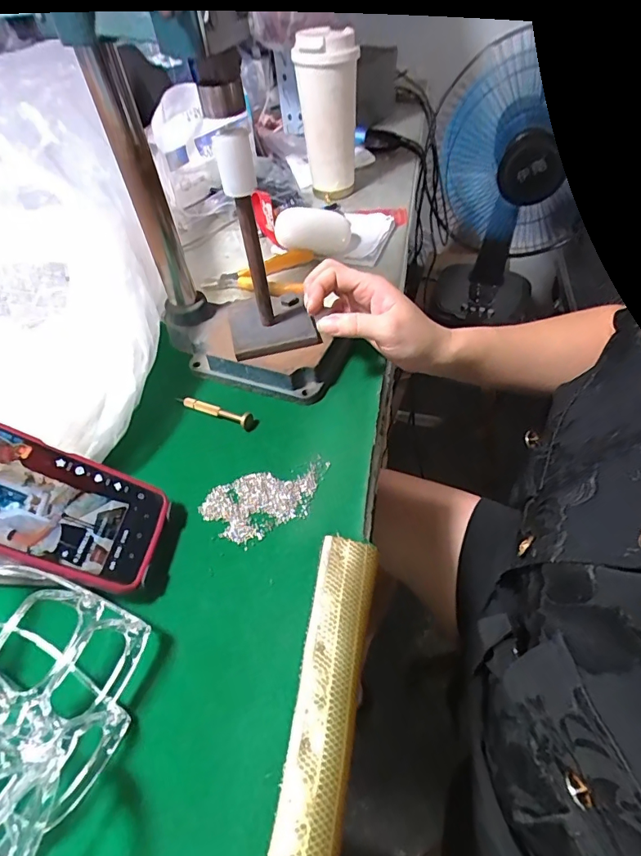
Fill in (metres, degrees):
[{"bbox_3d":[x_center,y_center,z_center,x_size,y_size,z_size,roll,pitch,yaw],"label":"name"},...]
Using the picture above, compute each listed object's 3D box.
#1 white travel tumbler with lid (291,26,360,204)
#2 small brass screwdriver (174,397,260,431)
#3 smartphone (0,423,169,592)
[{"bbox_3d":[0.012,-0.451,0.685,0.085,0.198,0.074,-6,49,1],"label":"white travel tumbler with lid"},{"bbox_3d":[-0.100,-0.018,0.443,0.088,0.020,0.015,20,54,21],"label":"small brass screwdriver"},{"bbox_3d":[-0.190,0.046,0.307,0.169,0.006,0.078,29,46,-22],"label":"smartphone"}]

